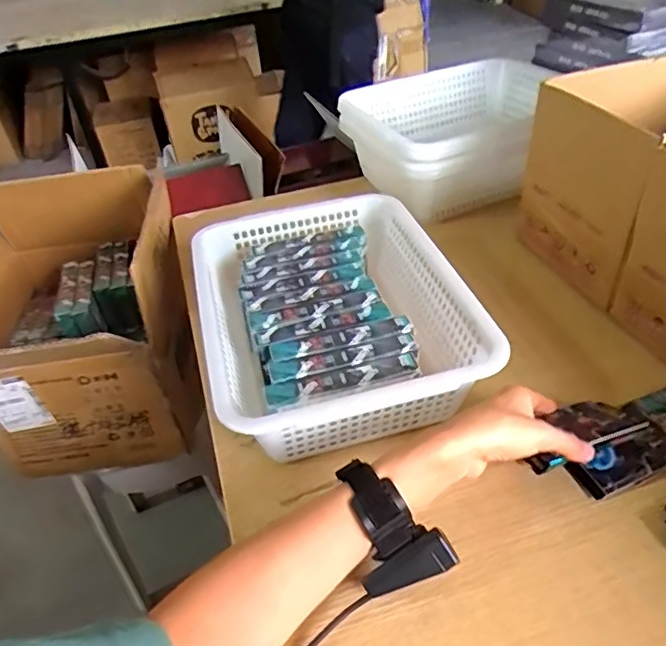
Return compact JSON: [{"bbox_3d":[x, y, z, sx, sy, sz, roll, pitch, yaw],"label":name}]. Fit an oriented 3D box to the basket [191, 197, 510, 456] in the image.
[{"bbox_3d":[-0.005,-0.014,0.628,0.259,0.087,0.353,-14,42,-9],"label":"basket"}]

